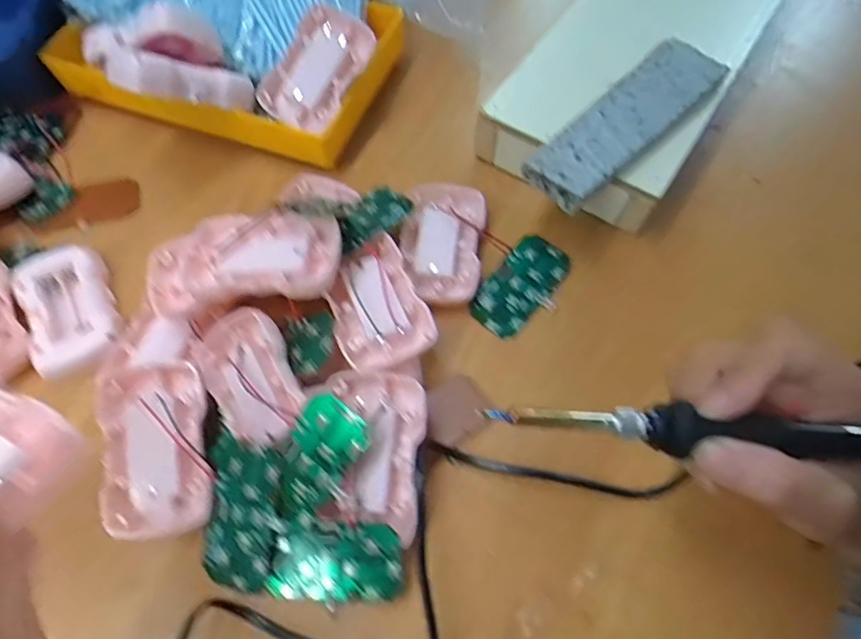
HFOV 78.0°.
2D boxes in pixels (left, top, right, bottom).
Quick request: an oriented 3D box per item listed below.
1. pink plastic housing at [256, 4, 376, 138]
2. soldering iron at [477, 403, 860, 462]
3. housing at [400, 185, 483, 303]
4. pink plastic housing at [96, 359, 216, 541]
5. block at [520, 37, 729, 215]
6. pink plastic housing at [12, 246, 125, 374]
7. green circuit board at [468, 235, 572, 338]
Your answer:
[{"bbox_3d":[-0.079,-0.177,0.375,0.052,0.011,0.087,34,91,-6],"label":"pink plastic housing"},{"bbox_3d":[0.126,0.046,0.209,0.198,0.012,0.016,2,63,10],"label":"soldering iron"},{"bbox_3d":[0.008,-0.053,0.361,0.053,0.016,0.091,4,63,3],"label":"housing"},{"bbox_3d":[-0.150,0.068,0.288,0.056,0.020,0.091,-14,64,-7],"label":"pink plastic housing"},{"bbox_3d":[0.127,-0.130,0.345,0.151,0.021,0.047,-41,70,-18],"label":"block"},{"bbox_3d":[-0.227,-0.009,0.333,0.049,0.014,0.082,-27,66,-12],"label":"pink plastic housing"},{"bbox_3d":[0.061,-0.022,0.351,0.040,0.011,0.073,36,69,17],"label":"green circuit board"}]

